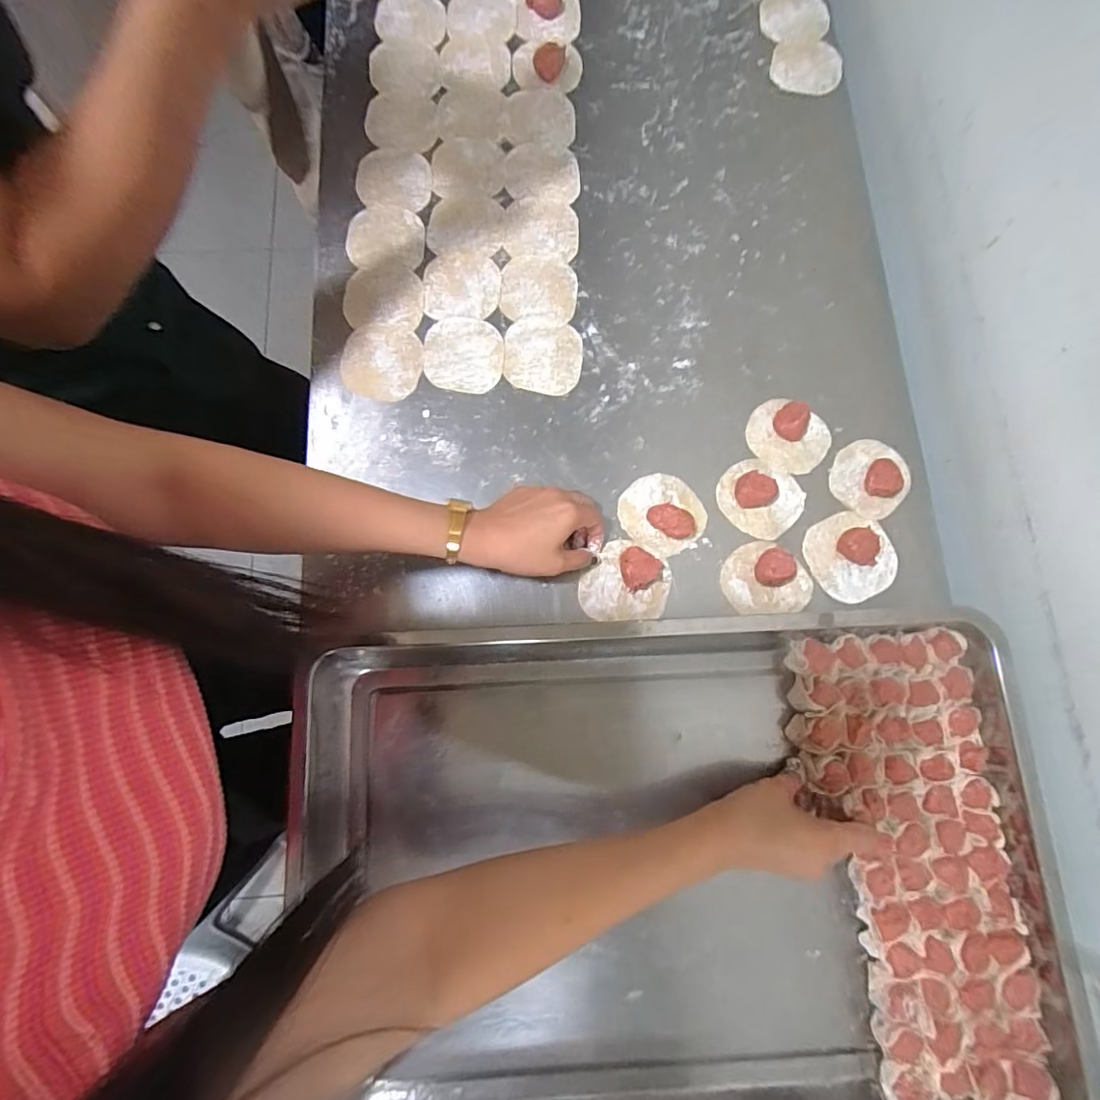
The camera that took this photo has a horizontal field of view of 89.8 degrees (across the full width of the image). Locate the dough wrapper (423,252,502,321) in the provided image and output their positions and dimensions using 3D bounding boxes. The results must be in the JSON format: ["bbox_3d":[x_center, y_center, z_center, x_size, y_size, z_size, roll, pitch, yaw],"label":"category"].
[{"bbox_3d":[-0.092,-0.276,0.576,0.078,0.004,0.075,-3,79,-1],"label":"dough wrapper"}]

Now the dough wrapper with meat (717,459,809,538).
[{"bbox_3d":[0.204,-0.053,0.525,0.077,0.023,0.070,0,79,0],"label":"dough wrapper with meat"}]

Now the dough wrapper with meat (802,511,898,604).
[{"bbox_3d":[0.287,0.004,0.520,0.078,0.017,0.080,0,79,0],"label":"dough wrapper with meat"}]

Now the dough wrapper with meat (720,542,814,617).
[{"bbox_3d":[0.204,0.025,0.511,0.082,0.020,0.066,-2,79,-1],"label":"dough wrapper with meat"}]

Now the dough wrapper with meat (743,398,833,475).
[{"bbox_3d":[0.235,-0.113,0.540,0.079,0.022,0.070,31,80,6],"label":"dough wrapper with meat"}]

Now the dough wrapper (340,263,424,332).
[{"bbox_3d":[-0.172,-0.262,0.572,0.082,0.005,0.070,-2,79,-1],"label":"dough wrapper"}]

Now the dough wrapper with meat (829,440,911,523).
[{"bbox_3d":[0.315,-0.072,0.535,0.072,0.016,0.076,0,79,0],"label":"dough wrapper with meat"}]

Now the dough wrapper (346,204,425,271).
[{"bbox_3d":[-0.176,-0.335,0.591,0.080,0.005,0.079,-4,79,-1],"label":"dough wrapper"}]

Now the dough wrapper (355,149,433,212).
[{"bbox_3d":[-0.170,-0.406,0.603,0.082,0.008,0.067,5,79,0],"label":"dough wrapper"}]

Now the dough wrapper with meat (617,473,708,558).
[{"bbox_3d":[0.108,-0.037,0.521,0.077,0.020,0.073,0,79,0],"label":"dough wrapper with meat"}]

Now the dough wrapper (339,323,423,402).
[{"bbox_3d":[-0.170,-0.190,0.556,0.079,0.004,0.082,0,79,0],"label":"dough wrapper"}]

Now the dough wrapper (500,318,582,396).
[{"bbox_3d":[-0.008,-0.197,0.562,0.078,0.004,0.075,6,79,1],"label":"dough wrapper"}]

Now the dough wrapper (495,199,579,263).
[{"bbox_3d":[-0.012,-0.342,0.594,0.085,0.004,0.076,2,79,0],"label":"dough wrapper"}]

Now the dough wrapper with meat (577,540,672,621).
[{"bbox_3d":[0.069,0.028,0.507,0.083,0.021,0.072,-3,79,-1],"label":"dough wrapper with meat"}]

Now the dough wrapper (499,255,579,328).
[{"bbox_3d":[-0.011,-0.275,0.579,0.079,0.004,0.079,6,79,1],"label":"dough wrapper"}]

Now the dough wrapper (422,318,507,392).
[{"bbox_3d":[-0.088,-0.199,0.561,0.079,0.004,0.082,0,79,0],"label":"dough wrapper"}]

